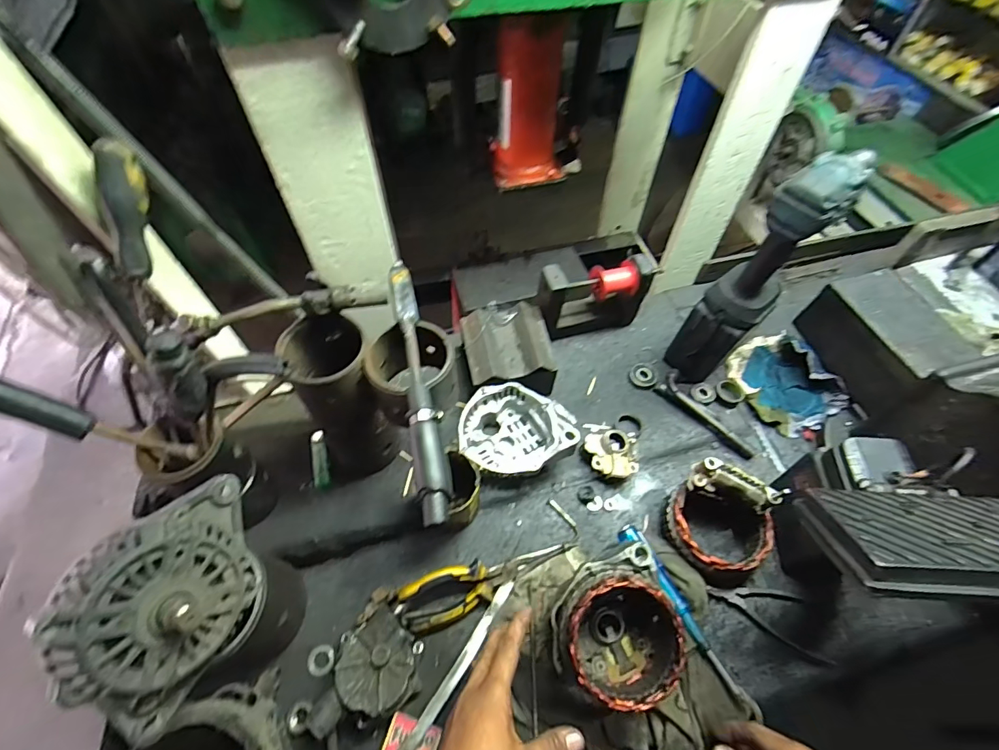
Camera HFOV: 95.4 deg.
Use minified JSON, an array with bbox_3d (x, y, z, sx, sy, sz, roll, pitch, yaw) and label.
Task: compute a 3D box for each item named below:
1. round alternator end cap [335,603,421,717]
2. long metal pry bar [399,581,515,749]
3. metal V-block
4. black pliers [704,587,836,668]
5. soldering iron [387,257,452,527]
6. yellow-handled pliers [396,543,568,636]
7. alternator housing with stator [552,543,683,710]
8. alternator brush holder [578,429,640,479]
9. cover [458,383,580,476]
[{"bbox_3d":[-0.130,0.304,0.490,0.081,0.060,0.095,-24,61,-15],"label":"round alternator end cap"},{"bbox_3d":[-0.045,0.322,0.499,0.019,0.021,0.210,29,56,17],"label":"long metal pry bar"},{"bbox_3d":[0.013,-0.029,0.671,0.123,0.090,0.146,-11,58,-8],"label":"metal V-block"},{"bbox_3d":[0.306,0.279,0.521,0.120,0.019,0.064,12,58,7],"label":"black pliers"},{"bbox_3d":[-0.077,-0.001,0.425,0.027,0.024,0.273,-10,58,-7],"label":"soldering iron"},{"bbox_3d":[-0.018,0.246,0.533,0.197,0.037,0.057,-13,58,-9],"label":"yellow-handled pliers"},{"bbox_3d":[0.114,0.258,0.468,0.124,0.095,0.132,-15,71,-6],"label":"alternator housing with stator"},{"bbox_3d":[0.149,0.113,0.622,0.064,0.033,0.066,0,57,-1],"label":"alternator brush holder"},{"bbox_3d":[0.027,0.080,0.614,0.155,0.079,0.124,-3,57,-3],"label":"cover"}]

